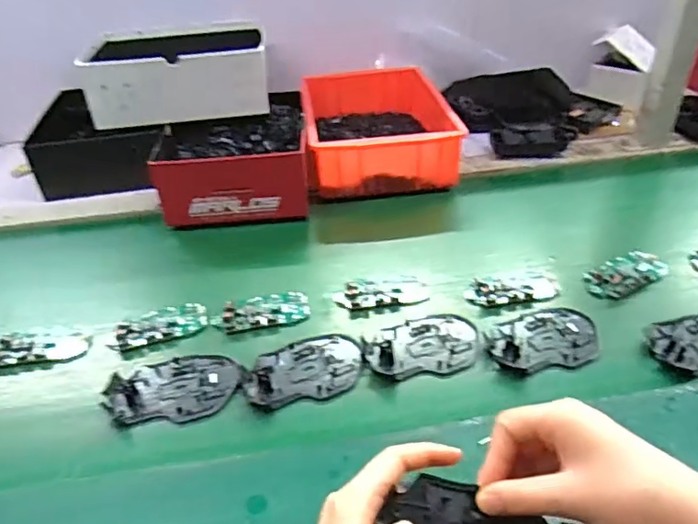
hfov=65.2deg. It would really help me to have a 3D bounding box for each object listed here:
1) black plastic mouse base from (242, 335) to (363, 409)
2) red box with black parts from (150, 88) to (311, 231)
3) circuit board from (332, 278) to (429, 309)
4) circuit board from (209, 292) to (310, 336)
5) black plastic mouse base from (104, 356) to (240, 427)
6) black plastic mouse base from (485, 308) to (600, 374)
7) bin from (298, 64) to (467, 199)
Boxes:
[{"bbox_3d":[-0.042,0.099,0.511,0.107,0.006,0.073,-9,38,-8],"label":"black plastic mouse base"},{"bbox_3d":[-0.157,-0.144,0.761,0.196,0.085,0.207,-7,38,-5],"label":"red box with black parts"},{"bbox_3d":[0.035,0.032,0.590,0.099,0.008,0.045,-8,38,-7],"label":"circuit board"},{"bbox_3d":[-0.091,0.050,0.571,0.098,0.010,0.048,-11,38,-10],"label":"circuit board"},{"bbox_3d":[-0.159,0.114,0.499,0.116,0.008,0.073,-6,38,-4],"label":"black plastic mouse base"},{"bbox_3d":[0.189,0.074,0.528,0.112,0.008,0.073,-12,38,-11],"label":"black plastic mouse base"},{"bbox_3d":[0.037,-0.204,0.827,0.205,0.082,0.279,-7,38,-5],"label":"bin"}]

